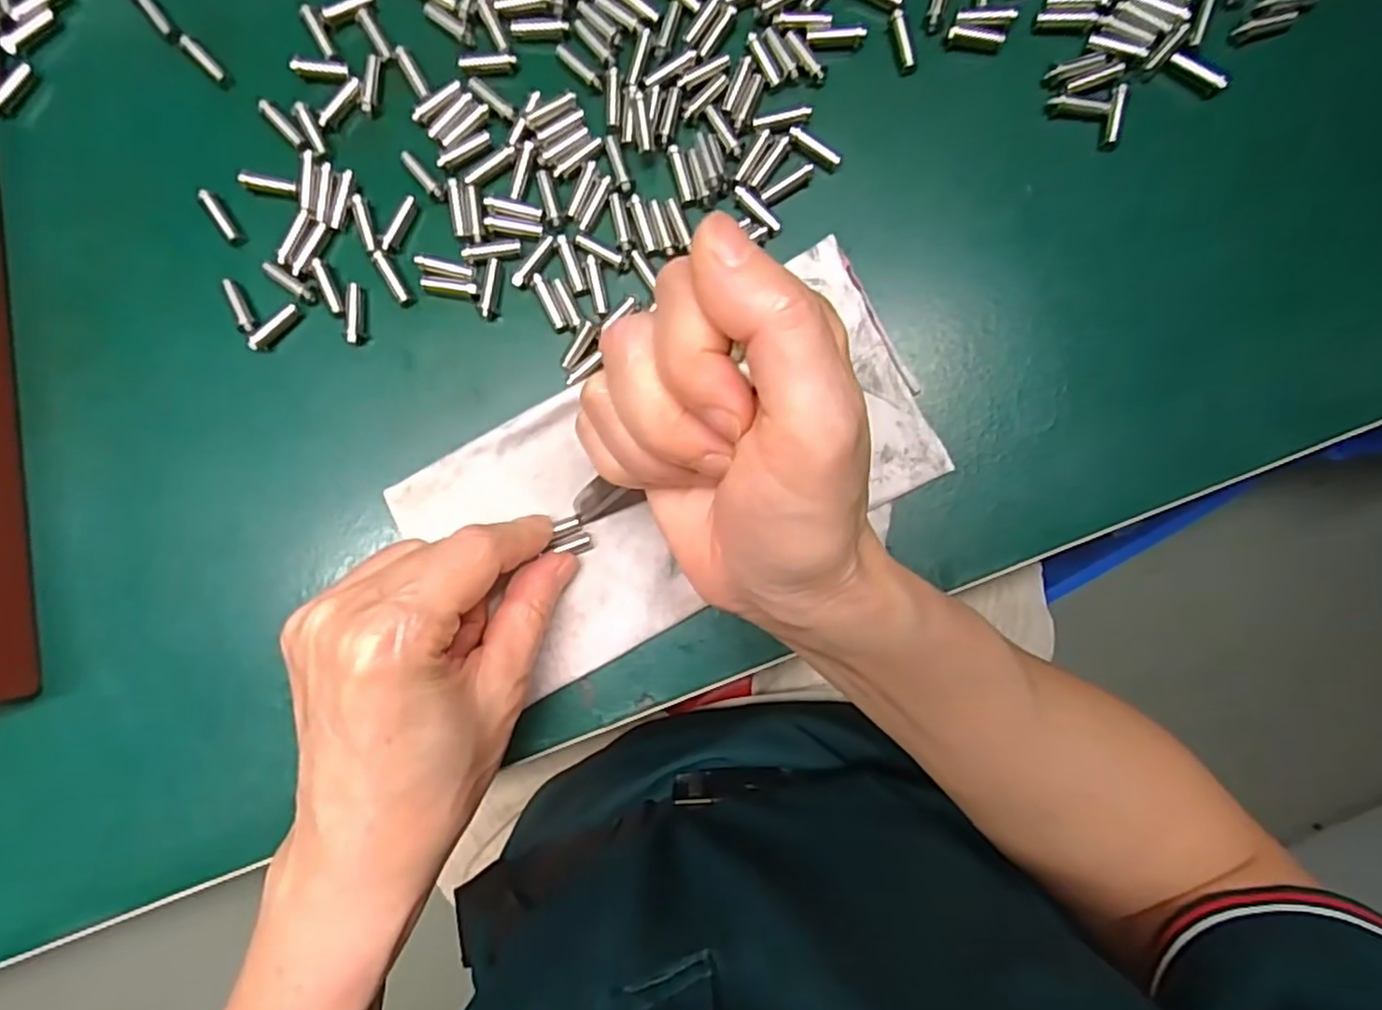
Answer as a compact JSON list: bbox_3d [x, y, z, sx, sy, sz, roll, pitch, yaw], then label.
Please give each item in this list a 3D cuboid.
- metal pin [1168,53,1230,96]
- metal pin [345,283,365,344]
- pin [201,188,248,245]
[{"bbox_3d":[0.177,-0.152,0.244,0.020,0.007,0.005,39,87,0],"label":"metal pin"},{"bbox_3d":[-0.120,-0.069,0.248,0.005,0.004,0.022,0,88,-1],"label":"metal pin"},{"bbox_3d":[-0.169,-0.104,0.251,0.005,0.004,0.022,-33,89,-2],"label":"pin"}]

